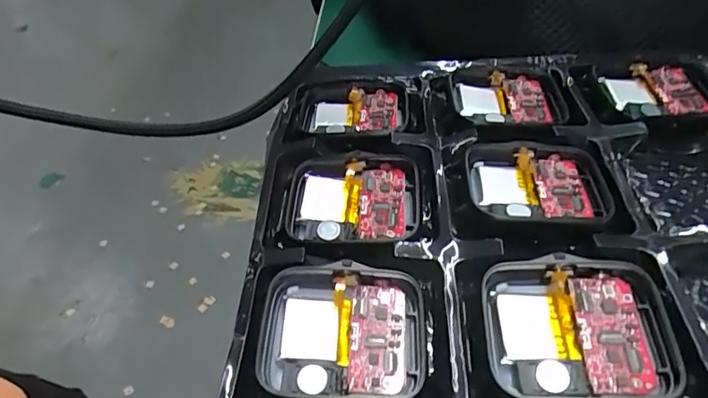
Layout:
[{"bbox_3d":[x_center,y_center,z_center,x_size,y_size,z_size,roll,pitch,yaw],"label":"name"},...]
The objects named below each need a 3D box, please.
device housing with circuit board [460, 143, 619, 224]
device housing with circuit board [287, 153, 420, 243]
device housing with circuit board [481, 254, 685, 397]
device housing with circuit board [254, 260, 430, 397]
[{"bbox_3d":[0.058,-0.005,0.161,0.044,0.005,0.034,3,47,7],"label":"device housing with circuit board"},{"bbox_3d":[0.000,0.000,0.167,0.042,0.009,0.032,2,47,5],"label":"device housing with circuit board"},{"bbox_3d":[0.054,0.031,0.125,0.043,0.008,0.035,1,47,5],"label":"device housing with circuit board"},{"bbox_3d":[-0.003,0.035,0.134,0.044,0.009,0.036,2,47,5],"label":"device housing with circuit board"}]

